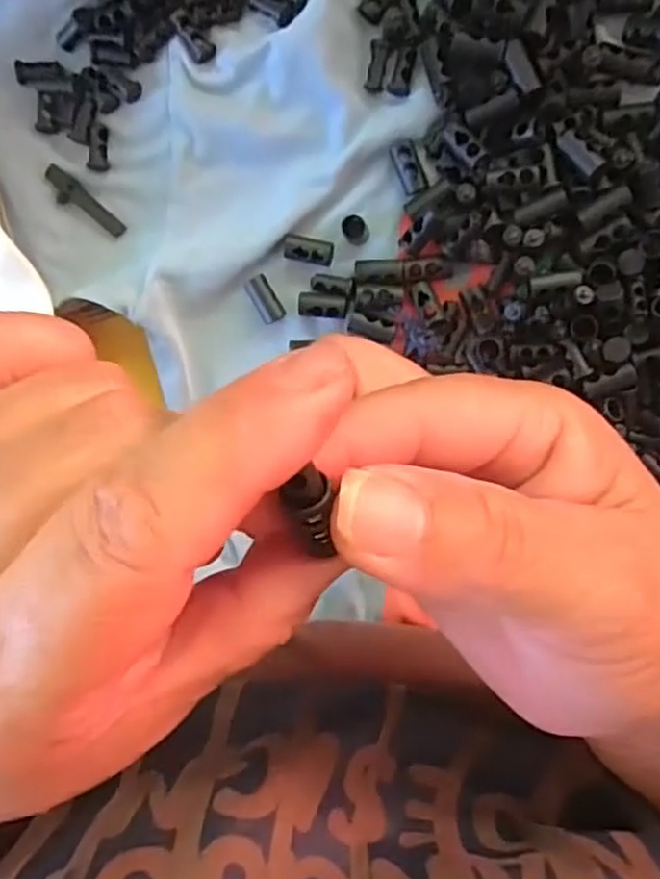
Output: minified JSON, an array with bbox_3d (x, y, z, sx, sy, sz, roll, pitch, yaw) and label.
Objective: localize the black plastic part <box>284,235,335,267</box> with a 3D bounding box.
[{"bbox_3d":[-0.008,-0.071,0.266,0.018,0.004,0.009,10,100,-11],"label":"black plastic part"}]

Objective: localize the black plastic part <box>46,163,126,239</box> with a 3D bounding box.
[{"bbox_3d":[-0.094,-0.091,0.273,0.035,0.006,0.011,35,101,0],"label":"black plastic part"}]

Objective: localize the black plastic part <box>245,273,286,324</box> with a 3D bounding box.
[{"bbox_3d":[-0.025,-0.053,0.269,0.009,0.004,0.018,-30,95,10],"label":"black plastic part"}]

